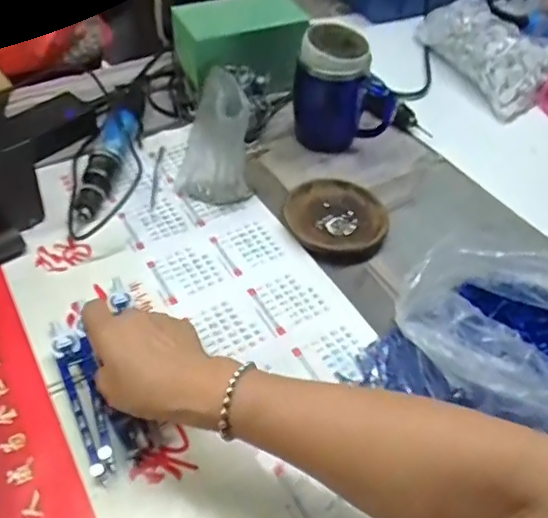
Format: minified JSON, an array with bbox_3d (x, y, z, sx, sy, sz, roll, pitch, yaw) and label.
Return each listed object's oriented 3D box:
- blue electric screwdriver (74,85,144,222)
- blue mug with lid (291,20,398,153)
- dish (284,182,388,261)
[{"bbox_3d":[-0.187,-0.132,0.658,0.044,0.042,0.230,4,48,0],"label":"blue electric screwdriver"},{"bbox_3d":[0.085,-0.207,0.677,0.120,0.135,0.083,6,48,1],"label":"blue mug with lid"},{"bbox_3d":[0.070,-0.043,0.604,0.112,0.017,0.105,2,48,-2],"label":"dish"}]

